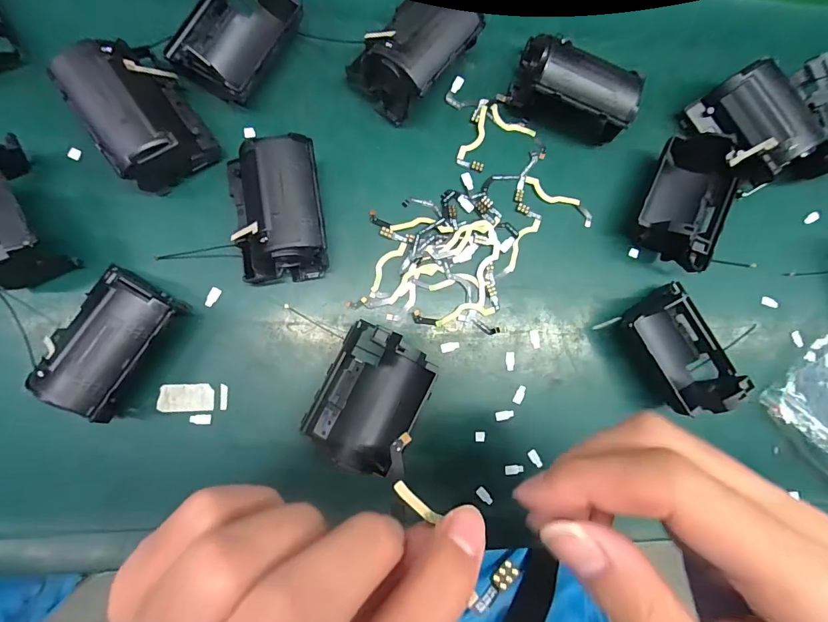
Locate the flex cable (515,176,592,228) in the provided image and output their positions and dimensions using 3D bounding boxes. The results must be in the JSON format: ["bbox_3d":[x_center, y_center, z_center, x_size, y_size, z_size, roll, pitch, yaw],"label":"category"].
[{"bbox_3d":[0.091,-0.069,0.273,0.054,0.004,0.018,24,82,-4],"label":"flex cable"}]

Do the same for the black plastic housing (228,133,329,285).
[{"bbox_3d":[-0.072,-0.053,0.233,0.046,0.042,0.068,-7,85,-8],"label":"black plastic housing"}]

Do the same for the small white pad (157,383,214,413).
[{"bbox_3d":[-0.127,0.048,0.238,0.029,0.004,0.015,0,90,-8],"label":"small white pad"}]

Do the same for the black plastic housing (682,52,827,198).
[{"bbox_3d":[0.225,-0.115,0.270,0.076,0.047,0.072,-12,85,-8],"label":"black plastic housing"}]

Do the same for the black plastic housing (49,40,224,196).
[{"bbox_3d":[-0.146,-0.106,0.227,0.048,0.044,0.066,-34,89,-9],"label":"black plastic housing"}]

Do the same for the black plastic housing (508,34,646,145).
[{"bbox_3d":[0.096,-0.131,0.260,0.071,0.043,0.030,16,82,-5],"label":"black plastic housing"}]

